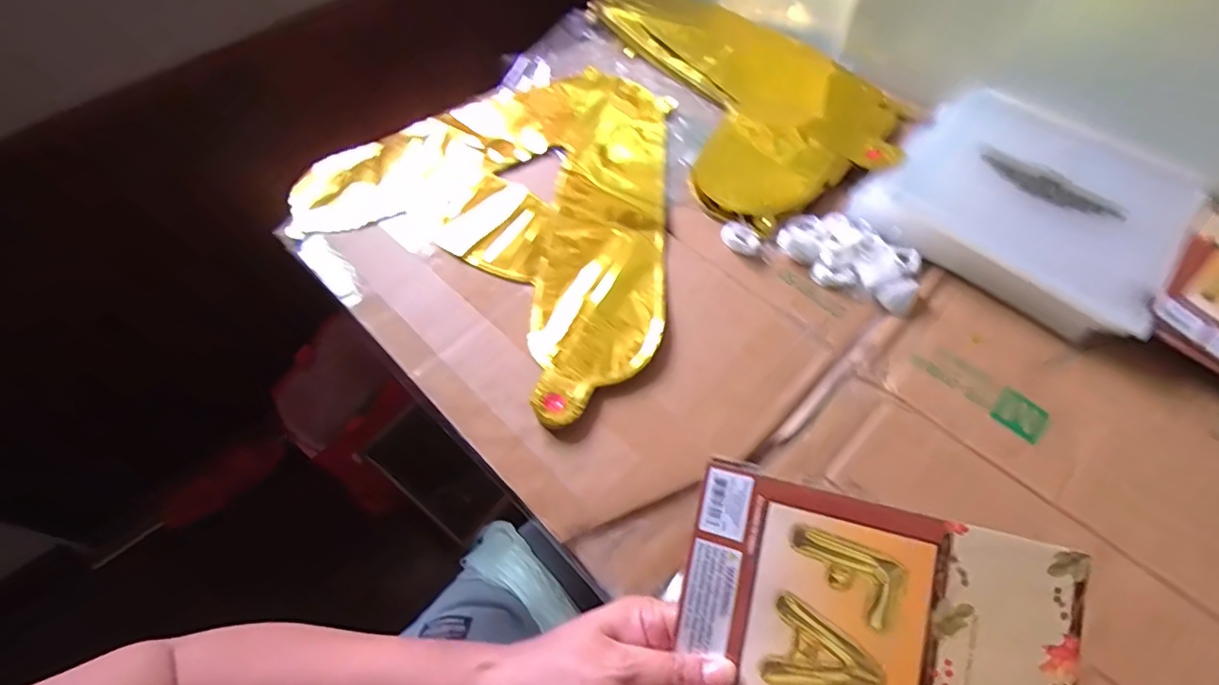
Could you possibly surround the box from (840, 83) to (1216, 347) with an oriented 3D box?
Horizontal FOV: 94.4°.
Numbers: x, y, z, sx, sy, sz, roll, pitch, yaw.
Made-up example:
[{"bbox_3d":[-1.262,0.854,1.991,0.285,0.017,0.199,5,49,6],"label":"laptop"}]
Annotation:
[{"bbox_3d":[0.369,-0.127,0.504,0.226,0.030,0.225,36,66,22],"label":"box"}]

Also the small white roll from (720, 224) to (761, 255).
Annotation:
[{"bbox_3d":[0.114,-0.089,0.491,0.027,0.010,0.033,-31,62,-15],"label":"small white roll"}]

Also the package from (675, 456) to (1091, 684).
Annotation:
[{"bbox_3d":[0.106,0.169,0.254,0.159,0.007,0.193,11,83,23],"label":"package"}]

